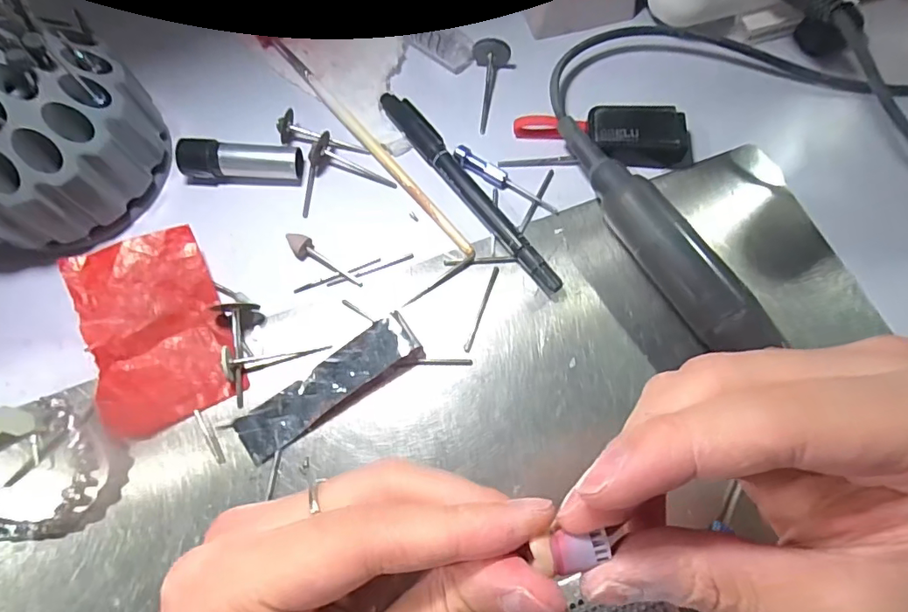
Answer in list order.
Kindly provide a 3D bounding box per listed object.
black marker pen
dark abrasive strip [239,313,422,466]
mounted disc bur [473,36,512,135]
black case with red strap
[{"bbox_3d":[0.005,-0.060,0.261,0.013,0.011,0.140,-32,74,-11],"label":"black marker pen"},{"bbox_3d":[-0.054,0.035,0.227,0.084,0.012,0.022,-32,74,-11],"label":"dark abrasive strip"},{"bbox_3d":[0.020,-0.119,0.285,0.020,0.016,0.049,2,84,0],"label":"mounted disc bur"},{"bbox_3d":[0.077,-0.089,0.269,0.087,0.018,0.025,3,70,1],"label":"black case with red strap"}]

